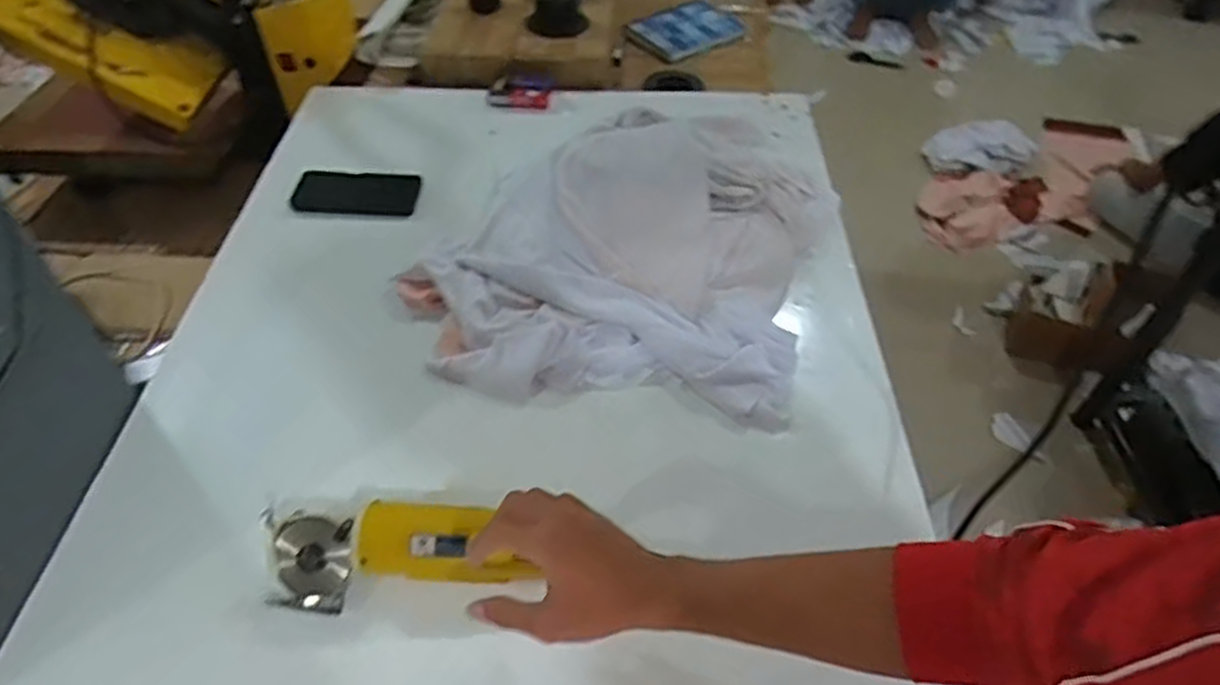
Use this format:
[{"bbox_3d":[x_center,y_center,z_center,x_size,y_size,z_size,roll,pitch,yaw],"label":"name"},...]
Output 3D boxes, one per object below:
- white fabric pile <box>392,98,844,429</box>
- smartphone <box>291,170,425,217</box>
[{"bbox_3d":[0.035,-0.165,0.934,0.452,0.109,0.564,15,49,13],"label":"white fabric pile"},{"bbox_3d":[-0.342,-0.203,1.029,0.162,0.009,0.089,1,47,0],"label":"smartphone"}]

